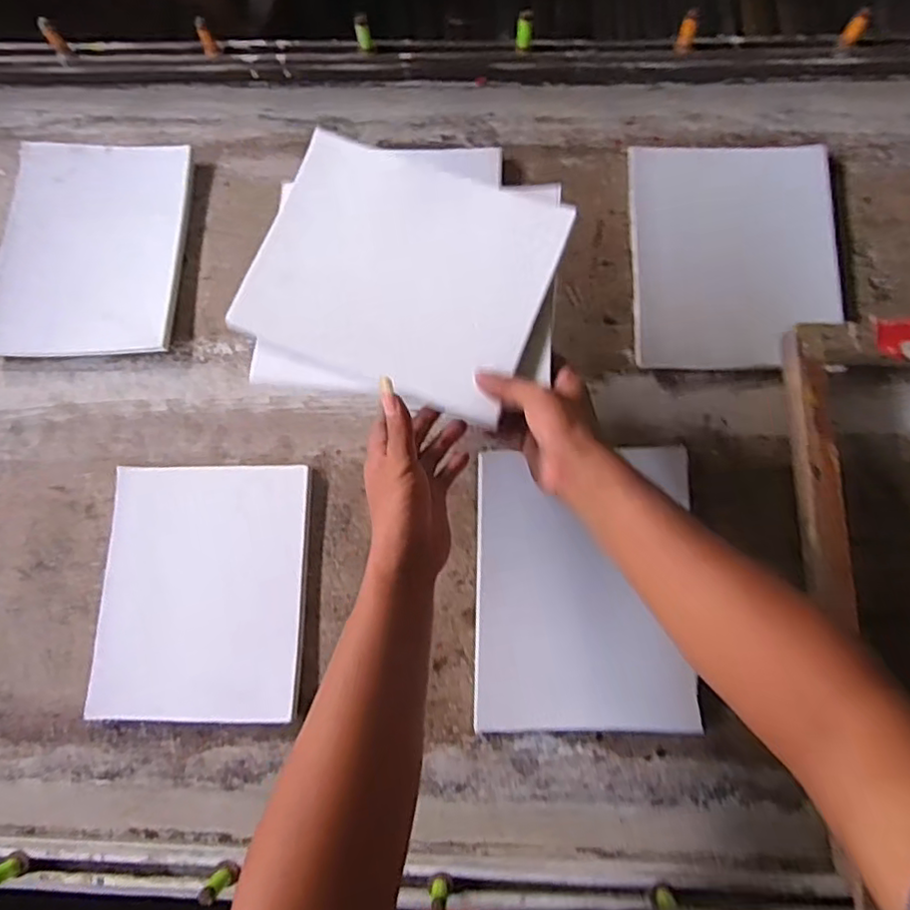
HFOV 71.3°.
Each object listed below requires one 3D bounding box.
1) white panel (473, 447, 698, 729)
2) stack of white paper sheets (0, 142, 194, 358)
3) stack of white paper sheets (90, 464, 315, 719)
[{"bbox_3d":[0.127,0.131,0.633,0.209,0.013,0.272,0,80,5],"label":"white panel"},{"bbox_3d":[-0.422,-0.242,0.737,0.205,0.013,0.262,2,80,1],"label":"stack of white paper sheets"},{"bbox_3d":[-0.256,0.137,0.654,0.205,0.019,0.252,0,79,1],"label":"stack of white paper sheets"}]

